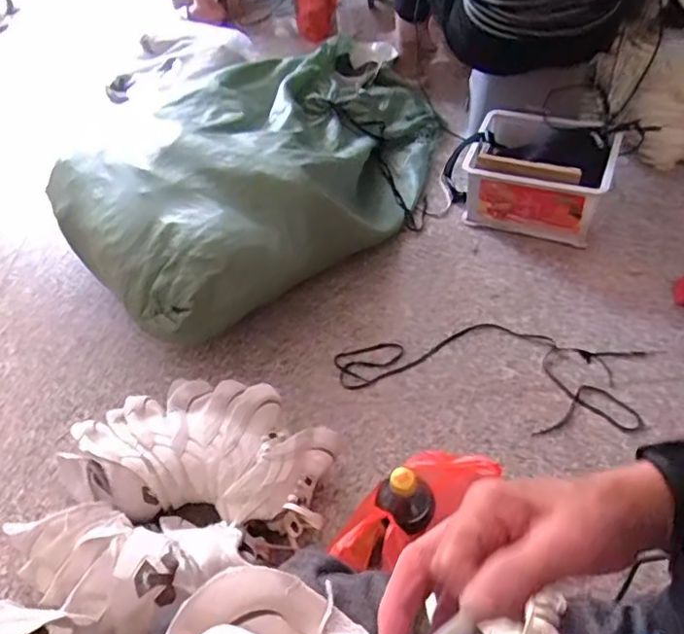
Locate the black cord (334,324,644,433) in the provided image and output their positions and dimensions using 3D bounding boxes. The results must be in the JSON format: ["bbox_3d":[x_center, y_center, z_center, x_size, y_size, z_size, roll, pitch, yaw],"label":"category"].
[{"bbox_3d":[0.260,0.090,1.053,0.535,0.018,0.204,9,53,16],"label":"black cord"}]

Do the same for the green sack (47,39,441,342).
[{"bbox_3d":[-0.133,-0.410,1.341,0.590,0.264,1.073,29,60,28],"label":"green sack"}]

